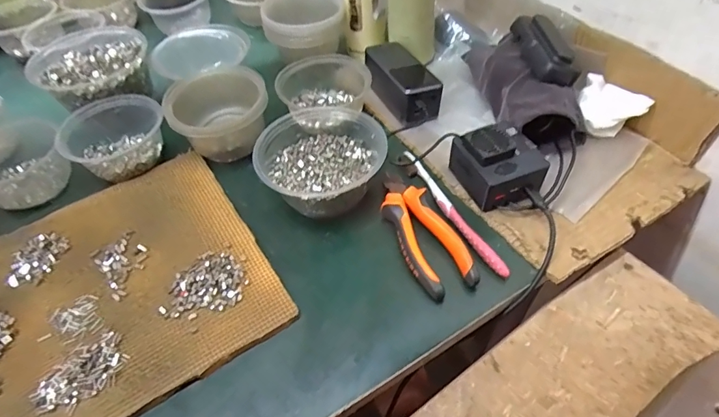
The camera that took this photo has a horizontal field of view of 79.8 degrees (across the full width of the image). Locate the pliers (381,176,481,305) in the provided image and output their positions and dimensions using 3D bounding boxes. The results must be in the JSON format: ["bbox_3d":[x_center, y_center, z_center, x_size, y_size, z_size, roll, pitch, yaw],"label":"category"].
[{"bbox_3d":[0.062,0.020,0.432,0.057,0.018,0.147,-17,52,-11],"label":"pliers"}]

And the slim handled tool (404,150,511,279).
[{"bbox_3d":[0.095,-0.004,0.448,0.018,0.016,0.181,-24,59,-15],"label":"slim handled tool"}]

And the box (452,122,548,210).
[{"bbox_3d":[0.150,-0.049,0.456,0.077,0.052,0.079,-14,53,-12],"label":"box"}]

